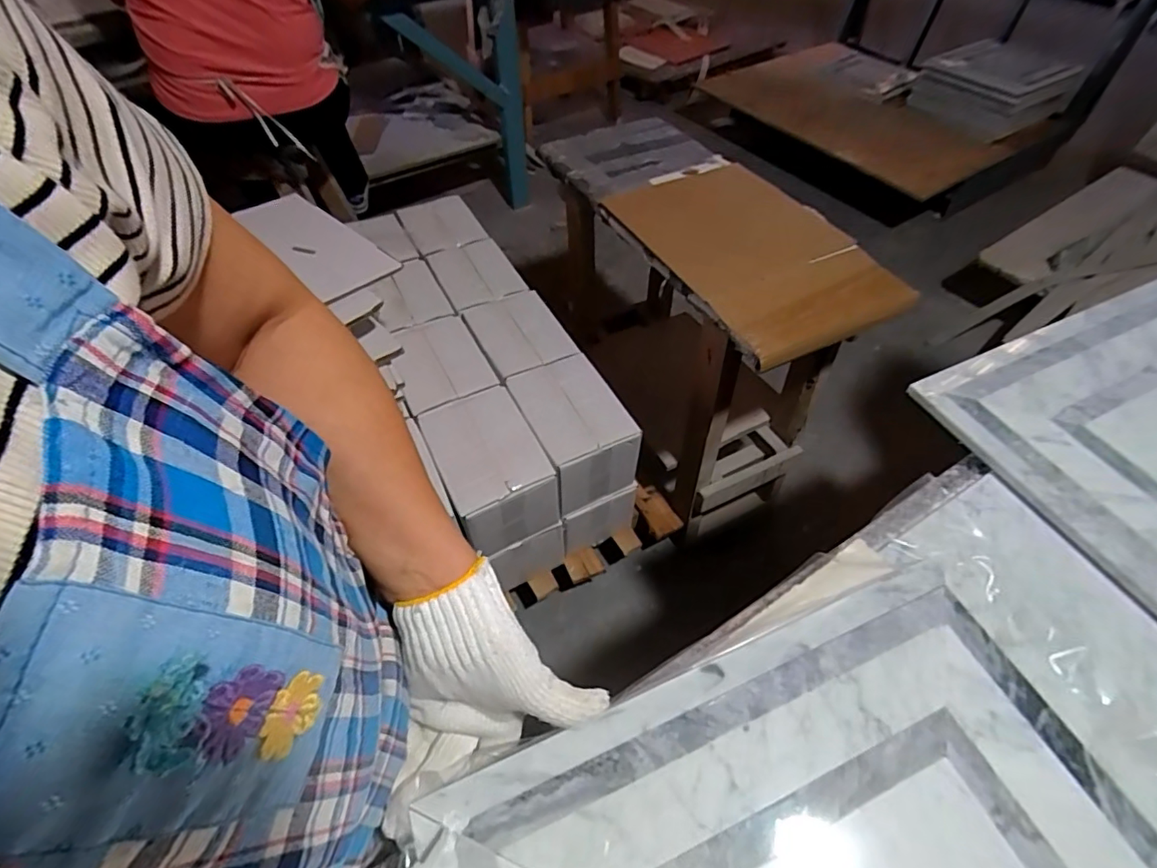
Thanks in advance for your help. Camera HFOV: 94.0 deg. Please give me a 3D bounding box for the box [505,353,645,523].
[{"bbox_3d":[-0.016,-0.012,1.011,0.161,0.153,0.237,-23,56,-18],"label":"box"}]

